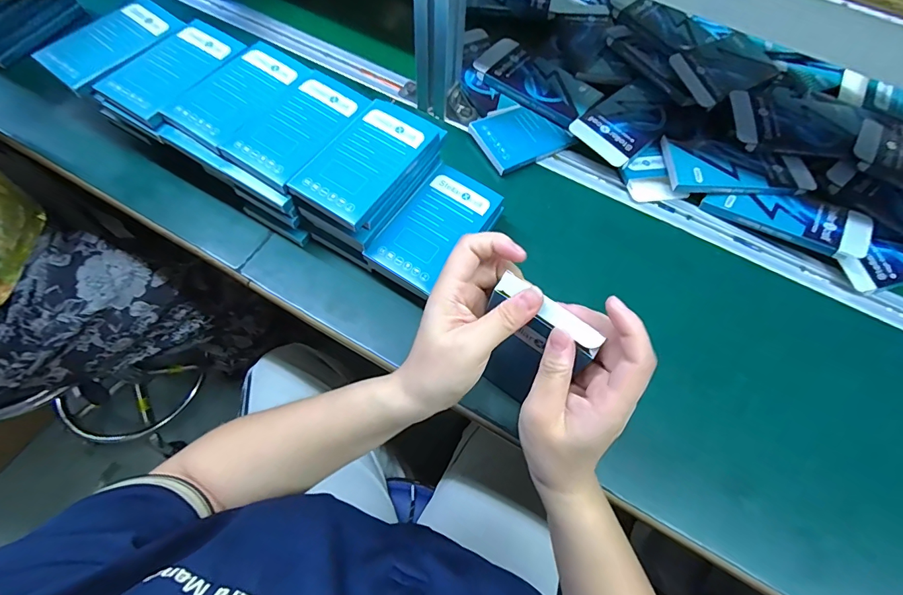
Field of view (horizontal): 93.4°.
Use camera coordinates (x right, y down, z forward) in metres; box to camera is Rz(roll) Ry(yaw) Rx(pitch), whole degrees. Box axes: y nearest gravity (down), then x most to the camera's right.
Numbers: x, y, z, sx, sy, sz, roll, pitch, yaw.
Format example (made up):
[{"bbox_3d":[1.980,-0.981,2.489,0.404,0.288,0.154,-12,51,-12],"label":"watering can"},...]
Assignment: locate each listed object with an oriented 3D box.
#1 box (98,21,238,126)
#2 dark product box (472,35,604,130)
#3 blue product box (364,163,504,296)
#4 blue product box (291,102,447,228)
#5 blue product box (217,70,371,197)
[{"bbox_3d":[-0.288,-0.240,0.443,0.085,0.012,0.135,33,67,14],"label":"box"},{"bbox_3d":[0.107,-0.276,0.543,0.159,0.014,0.082,38,69,16],"label":"dark product box"},{"bbox_3d":[-0.014,-0.073,0.424,0.076,0.011,0.135,31,67,13],"label":"blue product box"},{"bbox_3d":[-0.080,-0.130,0.405,0.076,0.019,0.134,30,67,13],"label":"blue product box"},{"bbox_3d":[-0.148,-0.168,0.417,0.081,0.013,0.135,32,67,13],"label":"blue product box"}]

